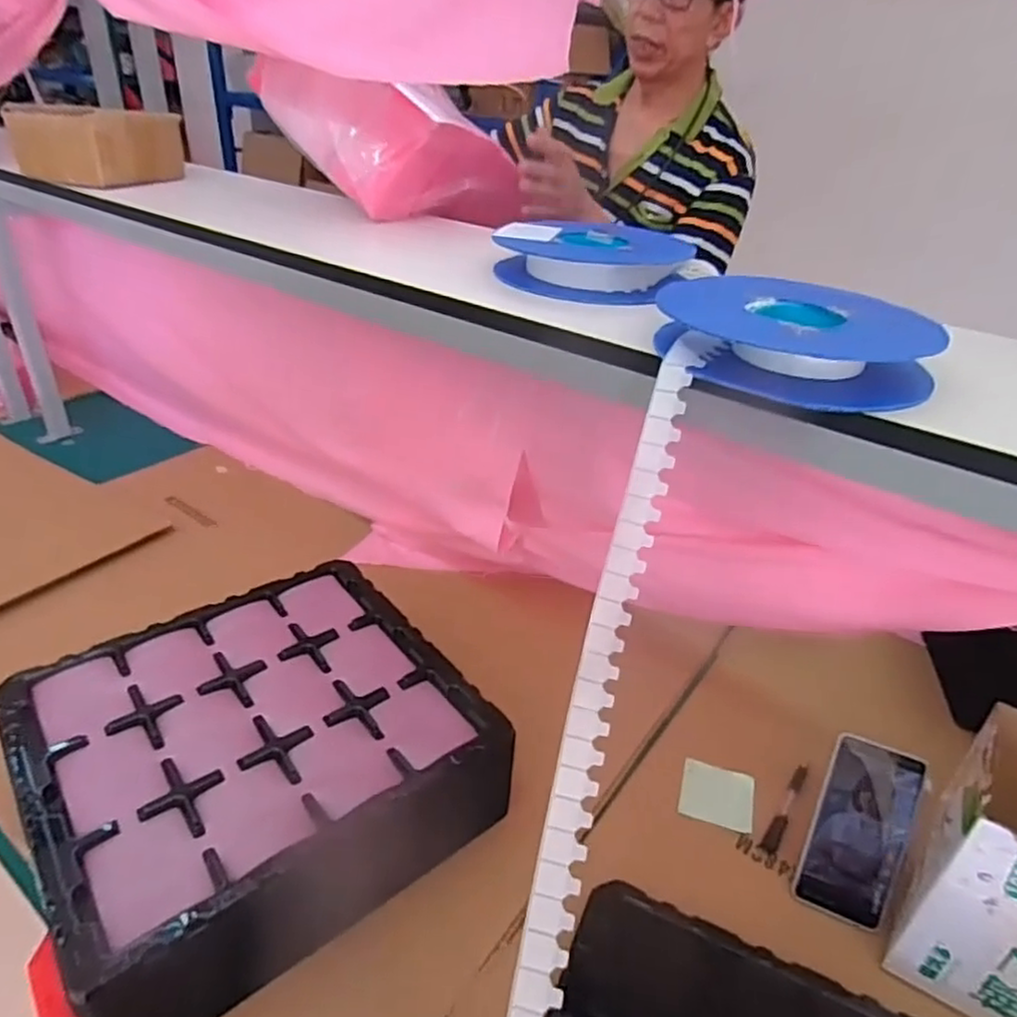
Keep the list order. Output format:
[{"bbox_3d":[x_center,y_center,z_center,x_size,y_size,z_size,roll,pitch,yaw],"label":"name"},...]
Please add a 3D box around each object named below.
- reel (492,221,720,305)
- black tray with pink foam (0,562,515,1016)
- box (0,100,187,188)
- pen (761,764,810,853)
[{"bbox_3d":[0.099,-0.267,0.732,0.186,0.053,0.196,27,39,31],"label":"reel"},{"bbox_3d":[-0.236,0.242,0.670,0.376,0.106,0.376,-22,41,-34],"label":"black tray with pink foam"},{"bbox_3d":[-0.608,-0.549,1.029,0.167,0.092,0.173,13,34,12],"label":"box"},{"bbox_3d":[0.303,0.322,0.744,0.016,0.007,0.128,25,38,29],"label":"pen"}]

